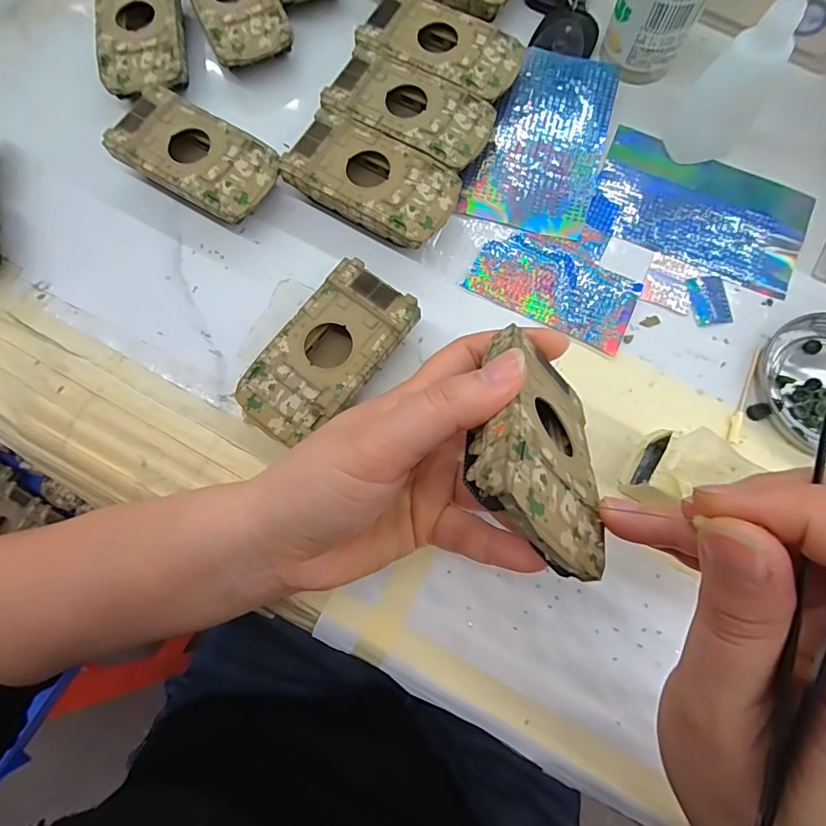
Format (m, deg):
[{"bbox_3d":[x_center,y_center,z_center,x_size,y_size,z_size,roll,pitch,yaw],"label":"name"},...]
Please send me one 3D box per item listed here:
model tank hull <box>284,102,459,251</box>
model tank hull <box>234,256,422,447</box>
[{"bbox_3d":[-0.022,-0.131,0.274,0.095,0.025,0.052,30,78,8],"label":"model tank hull"},{"bbox_3d":[-0.044,-0.028,0.249,0.051,0.025,0.096,37,79,10],"label":"model tank hull"}]

